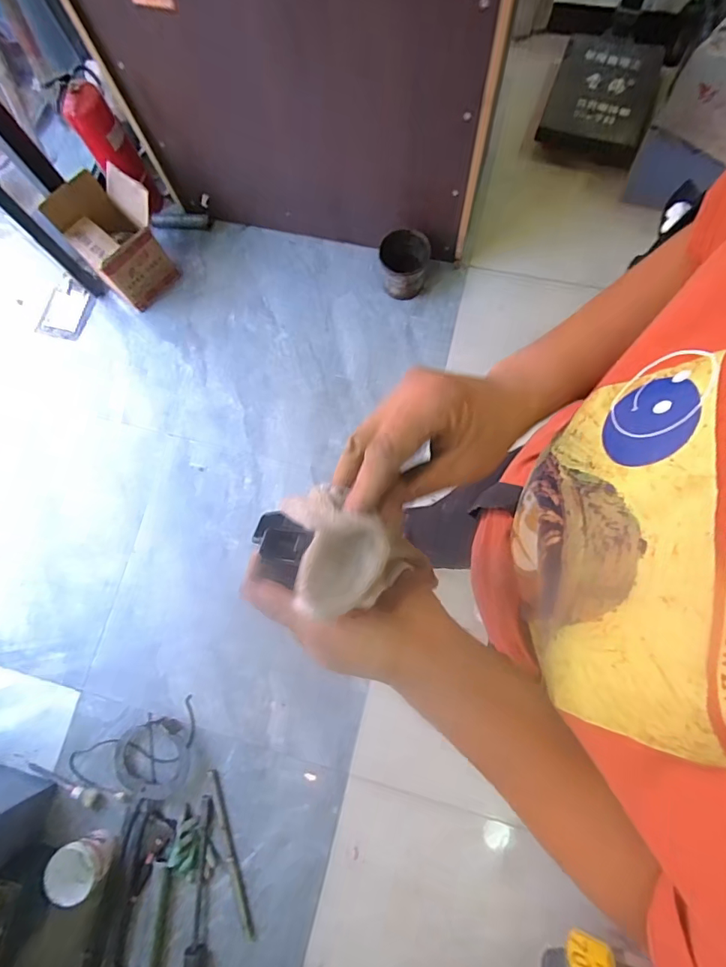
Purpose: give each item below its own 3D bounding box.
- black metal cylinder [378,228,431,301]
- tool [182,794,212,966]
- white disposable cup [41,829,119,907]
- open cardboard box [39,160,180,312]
[{"bbox_3d":[0.132,-0.713,1.567,0.157,0.175,0.167,-1,77,5],"label":"black metal cylinder"},{"bbox_3d":[-0.419,1.091,1.224,0.057,0.046,0.497,1,76,1],"label":"tool"},{"bbox_3d":[-0.700,0.949,1.187,0.115,0.145,0.121,-1,77,5],"label":"white disposable cup"},{"bbox_3d":[-0.763,-0.765,1.487,0.280,0.284,0.263,42,83,12],"label":"open cardboard box"}]

